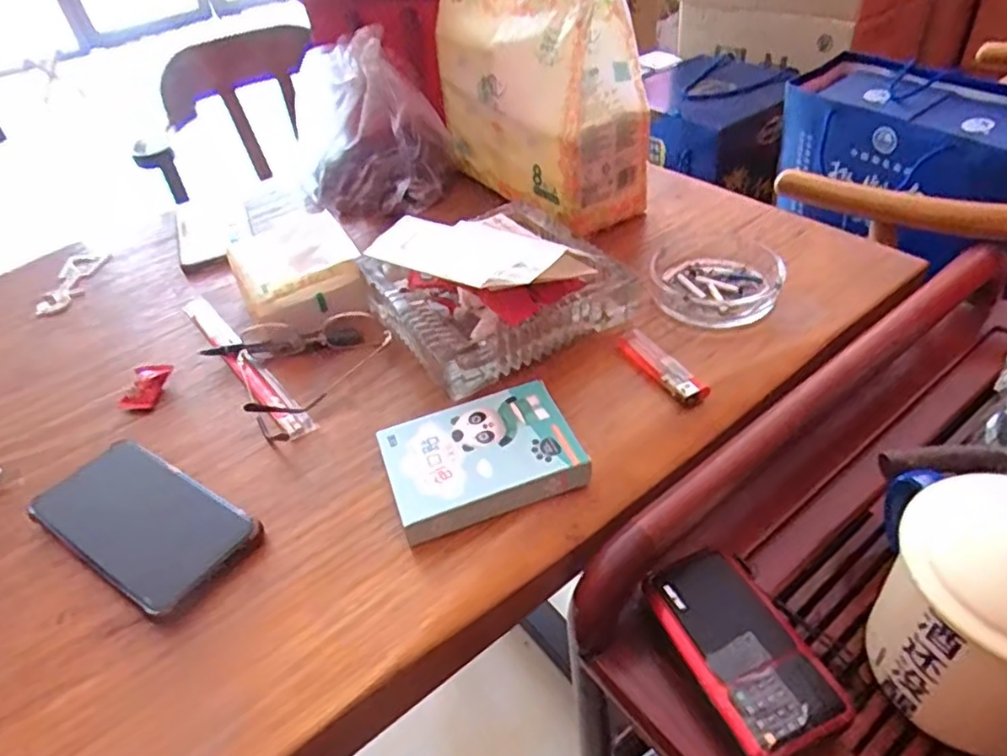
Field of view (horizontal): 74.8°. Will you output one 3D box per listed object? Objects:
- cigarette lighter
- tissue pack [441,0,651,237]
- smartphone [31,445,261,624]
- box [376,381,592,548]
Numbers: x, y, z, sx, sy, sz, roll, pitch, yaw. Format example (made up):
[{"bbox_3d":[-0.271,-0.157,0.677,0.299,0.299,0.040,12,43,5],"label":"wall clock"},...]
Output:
[{"bbox_3d":[0.115,-0.010,0.491,0.022,0.015,0.087,-25,46,-19],"label":"cigarette lighter"},{"bbox_3d":[0.029,-0.303,0.646,0.115,0.251,0.238,-22,45,-16],"label":"tissue pack"},{"bbox_3d":[-0.231,0.091,0.423,0.147,0.010,0.075,22,50,27],"label":"smartphone"},{"bbox_3d":[-0.015,0.052,0.435,0.120,0.028,0.088,-18,44,-12],"label":"box"}]

